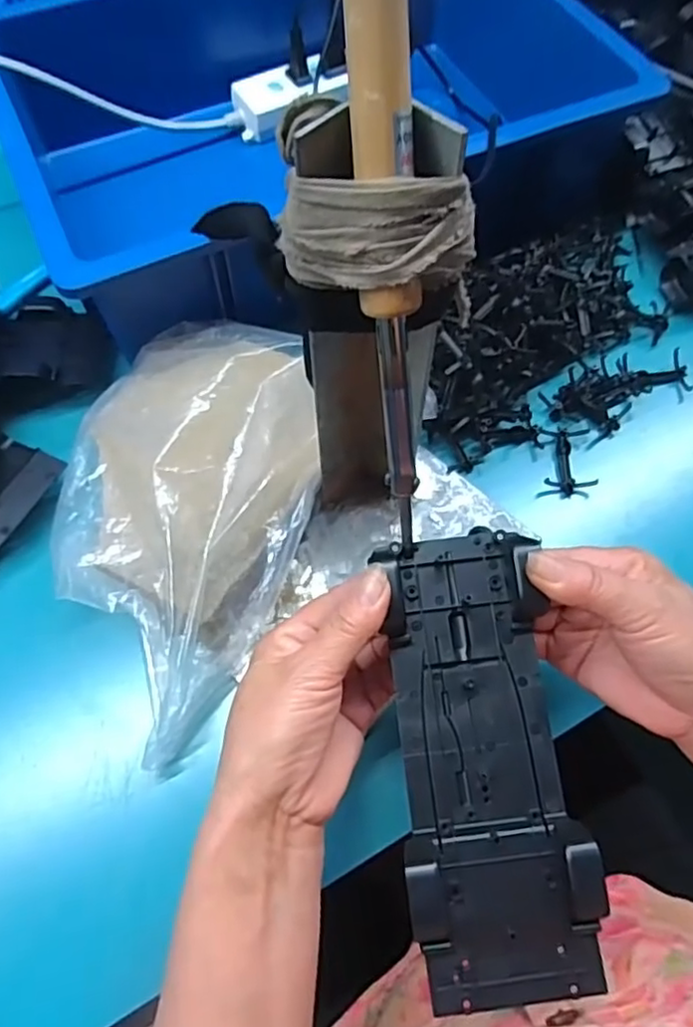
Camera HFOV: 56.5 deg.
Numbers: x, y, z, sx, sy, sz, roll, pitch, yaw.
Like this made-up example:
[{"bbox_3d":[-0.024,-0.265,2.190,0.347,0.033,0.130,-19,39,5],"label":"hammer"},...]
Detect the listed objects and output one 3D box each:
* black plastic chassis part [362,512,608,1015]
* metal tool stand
[{"bbox_3d":[0.060,0.104,0.282,0.073,0.023,0.192,-5,73,-2],"label":"black plastic chassis part"},{"bbox_3d":[0.013,-0.063,0.317,0.071,0.247,0.041,12,66,6],"label":"metal tool stand"}]

